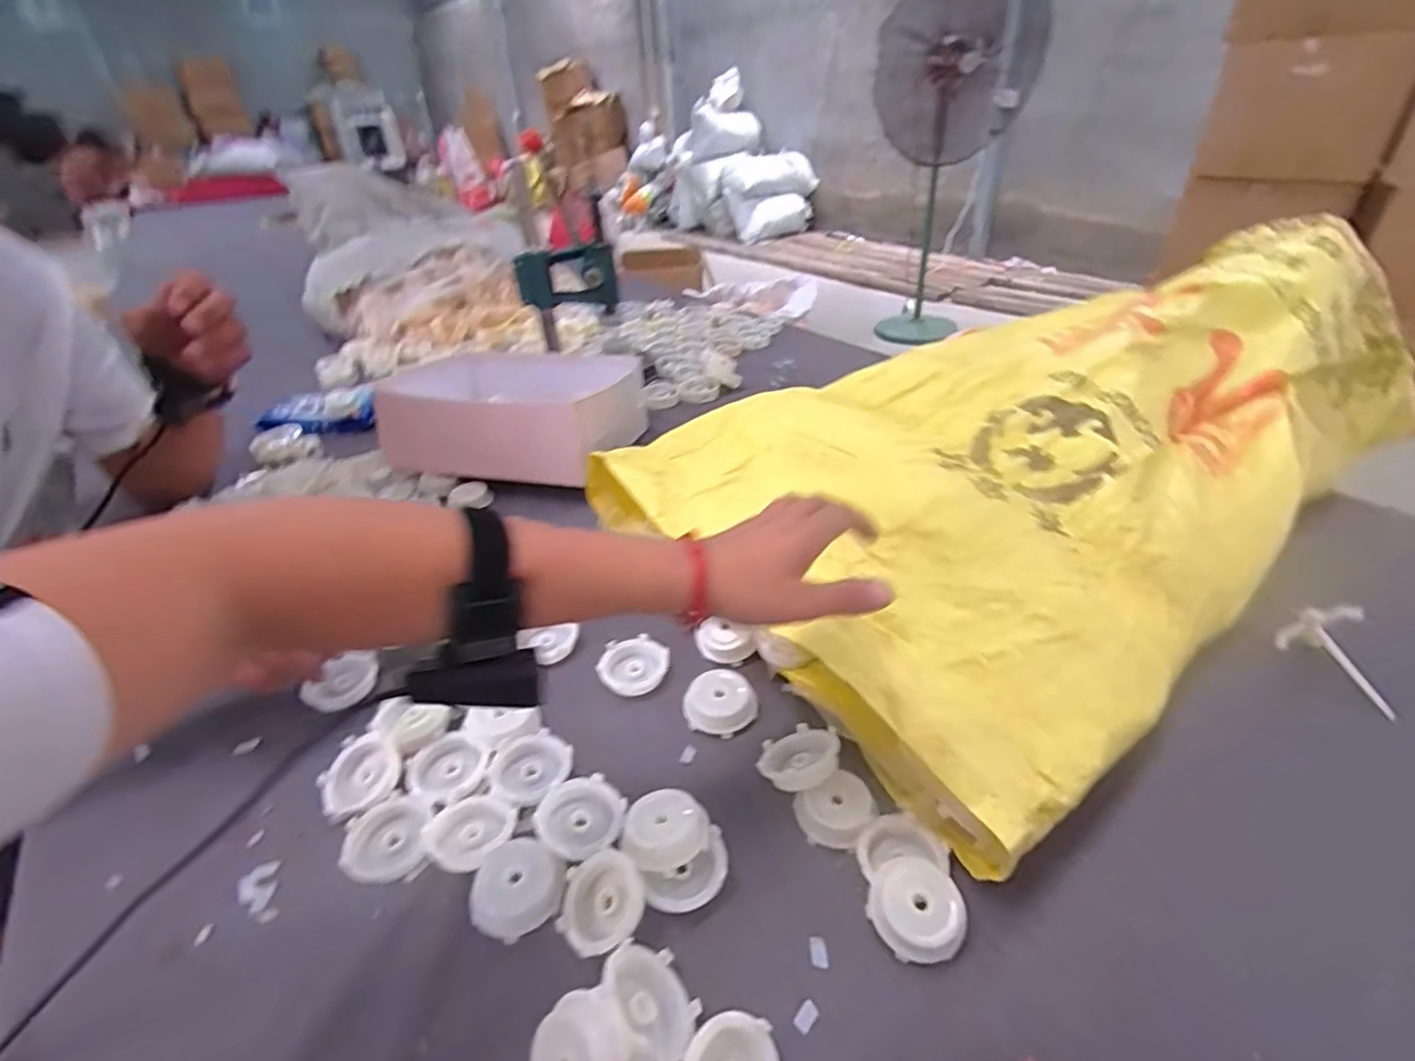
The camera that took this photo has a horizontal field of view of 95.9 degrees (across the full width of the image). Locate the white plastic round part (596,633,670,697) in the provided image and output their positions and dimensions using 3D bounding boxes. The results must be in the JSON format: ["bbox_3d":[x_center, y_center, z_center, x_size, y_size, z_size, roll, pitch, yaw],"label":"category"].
[{"bbox_3d":[-0.063,0.115,0.546,0.061,0.016,0.054,-17,37,-18],"label":"white plastic round part"}]

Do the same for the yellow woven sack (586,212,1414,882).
[{"bbox_3d":[0.333,-0.131,0.665,0.790,0.216,0.463,-25,41,-31],"label":"yellow woven sack"}]

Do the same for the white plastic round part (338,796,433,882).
[{"bbox_3d":[-0.216,0.208,0.433,0.055,0.021,0.051,-3,35,2],"label":"white plastic round part"}]

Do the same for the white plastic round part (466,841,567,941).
[{"bbox_3d":[-0.119,0.225,0.399,0.054,0.019,0.052,-3,35,2],"label":"white plastic round part"}]

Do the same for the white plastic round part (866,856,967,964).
[{"bbox_3d":[0.122,0.222,0.373,0.051,0.011,0.053,-37,59,-1],"label":"white plastic round part"}]

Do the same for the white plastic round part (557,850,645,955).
[{"bbox_3d":[-0.063,0.227,0.387,0.049,0.022,0.053,-3,35,2],"label":"white plastic round part"}]

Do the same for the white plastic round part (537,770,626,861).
[{"bbox_3d":[-0.084,0.194,0.432,0.056,0.011,0.058,-3,35,2],"label":"white plastic round part"}]

